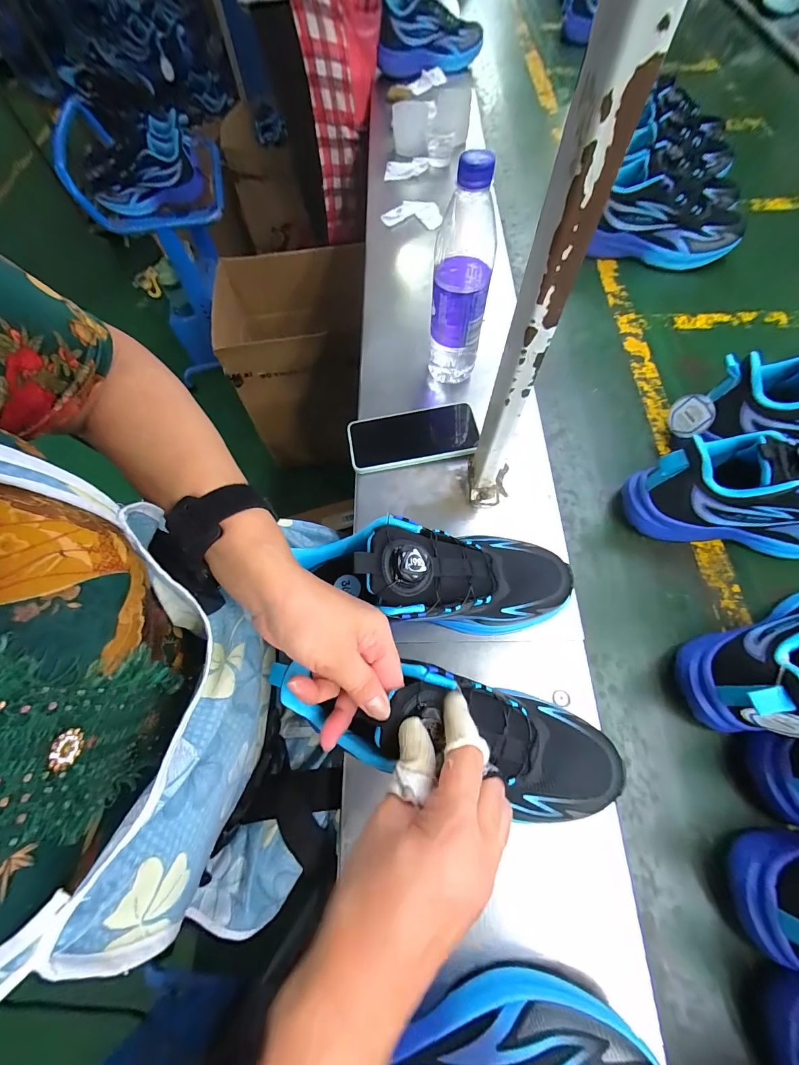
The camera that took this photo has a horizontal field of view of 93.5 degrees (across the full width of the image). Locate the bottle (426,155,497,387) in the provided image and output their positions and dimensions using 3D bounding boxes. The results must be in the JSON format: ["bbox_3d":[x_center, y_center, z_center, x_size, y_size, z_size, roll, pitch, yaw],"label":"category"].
[{"bbox_3d":[0.069,-0.278,0.428,0.064,0.224,0.063,8,67,5],"label":"bottle"}]

